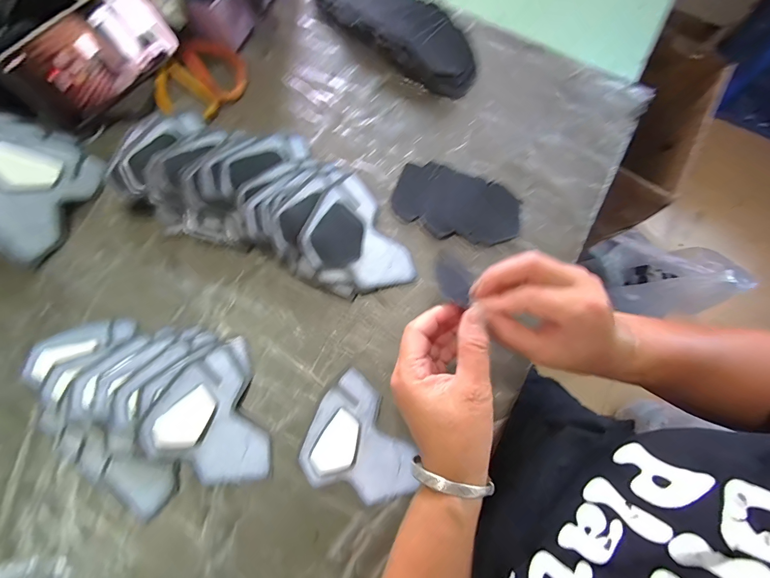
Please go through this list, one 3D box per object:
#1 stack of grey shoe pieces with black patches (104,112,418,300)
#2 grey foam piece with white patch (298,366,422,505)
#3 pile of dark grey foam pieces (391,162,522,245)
[{"bbox_3d":[-0.117,-0.099,0.374,0.315,0.054,0.139,20,78,4],"label":"stack of grey shoe pieces with black patches"},{"bbox_3d":[-0.024,0.149,0.337,0.111,0.010,0.095,42,80,9],"label":"grey foam piece with white patch"},{"bbox_3d":[0.079,-0.093,0.394,0.136,0.012,0.078,21,80,7],"label":"pile of dark grey foam pieces"}]

